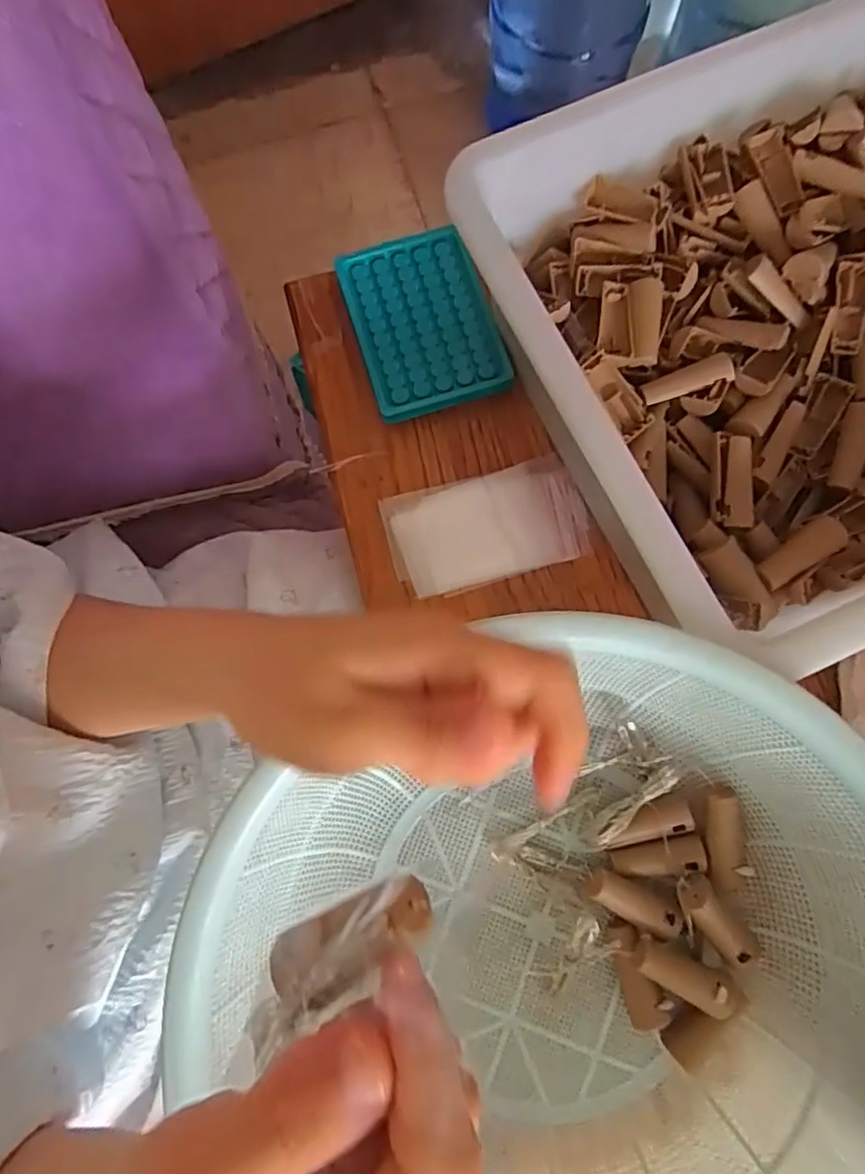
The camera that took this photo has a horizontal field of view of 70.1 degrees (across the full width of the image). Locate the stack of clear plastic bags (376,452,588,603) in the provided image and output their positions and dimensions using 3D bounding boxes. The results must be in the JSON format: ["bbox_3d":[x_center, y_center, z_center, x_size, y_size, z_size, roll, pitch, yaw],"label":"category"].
[{"bbox_3d":[0.036,-0.040,0.423,0.132,0.004,0.073,-14,83,5],"label":"stack of clear plastic bags"}]

